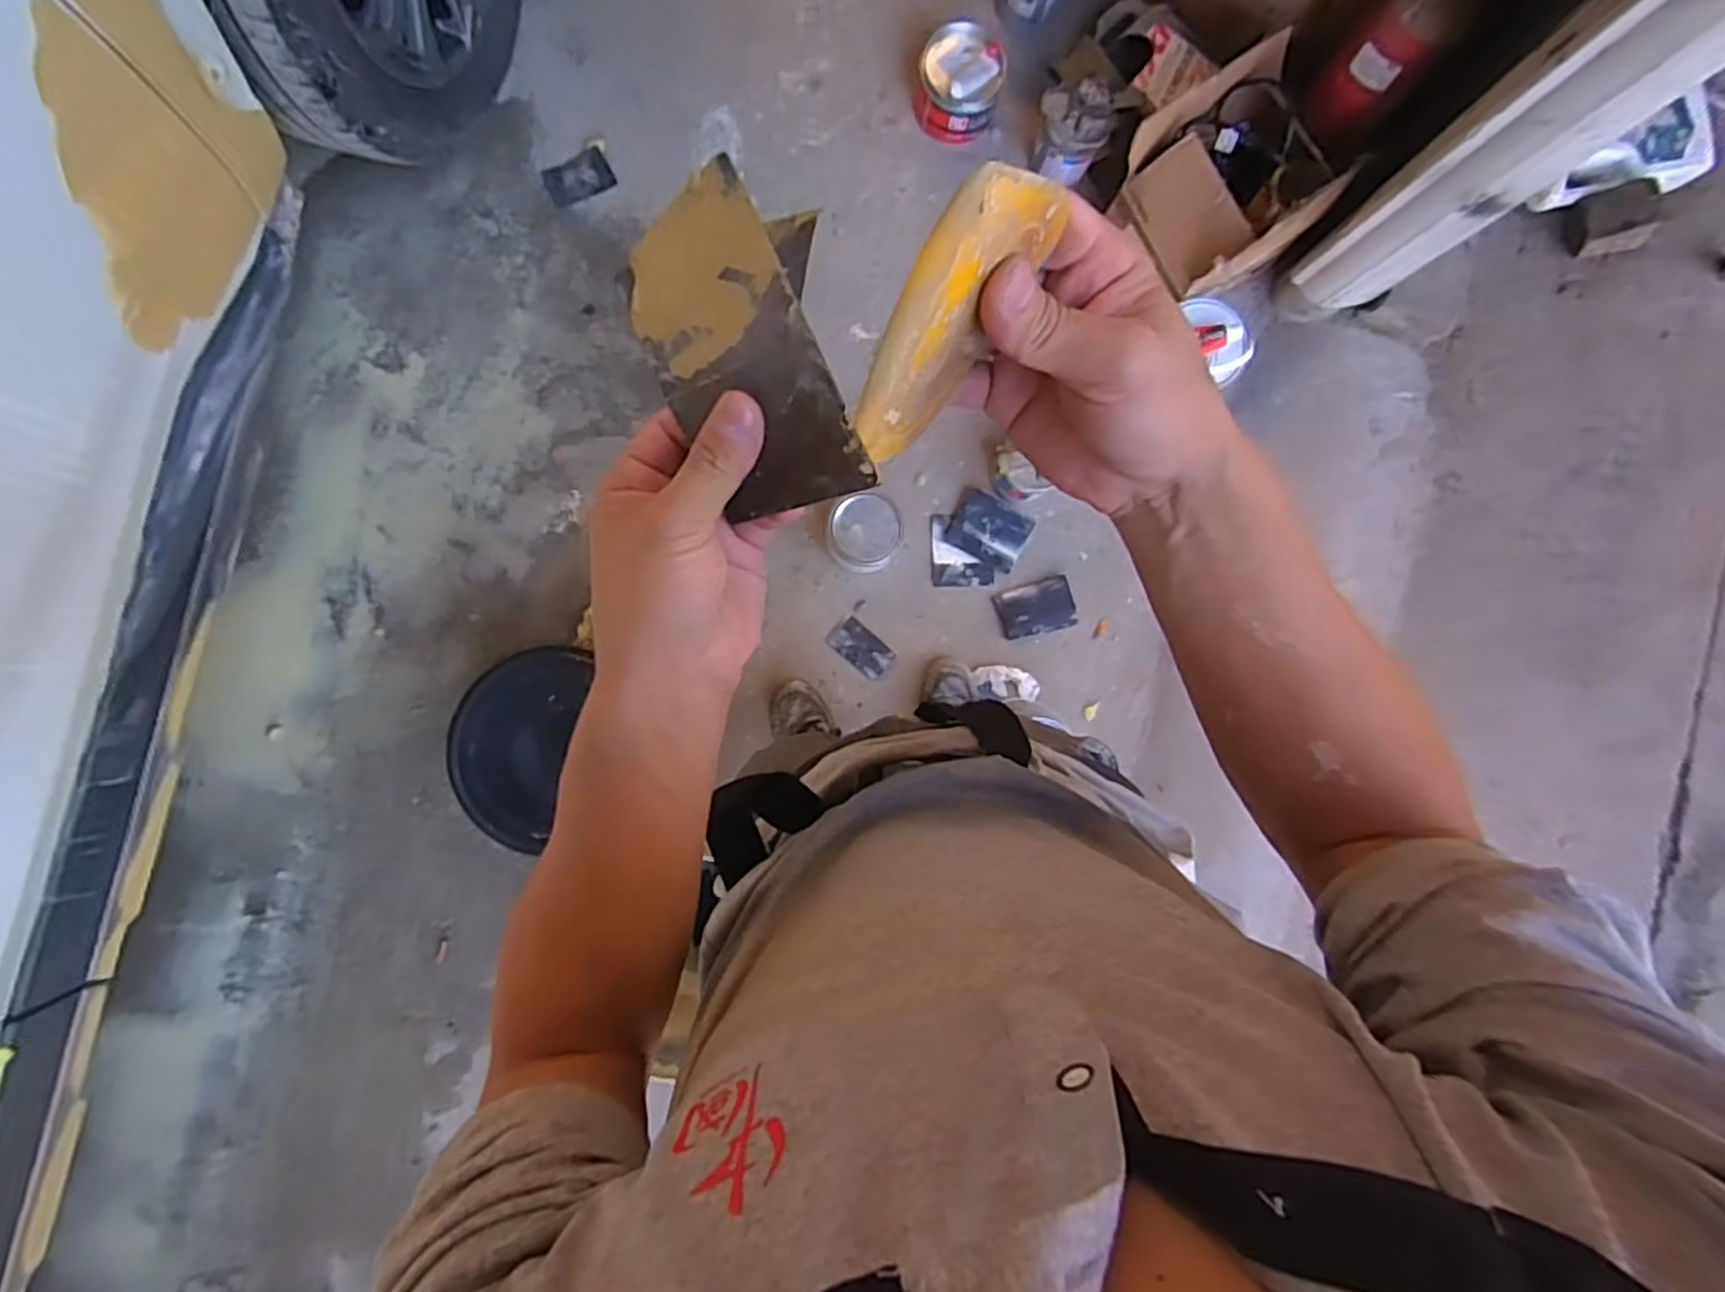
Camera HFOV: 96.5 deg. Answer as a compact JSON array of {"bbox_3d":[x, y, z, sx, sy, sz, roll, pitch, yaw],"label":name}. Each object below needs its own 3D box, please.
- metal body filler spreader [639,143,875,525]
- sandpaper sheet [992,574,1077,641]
[{"bbox_3d":[-0.046,-0.102,0.281,0.070,0.004,0.118,-23,92,37],"label":"metal body filler spreader"},{"bbox_3d":[0.321,-0.069,1.429,0.138,0.006,0.095,-16,86,7],"label":"sandpaper sheet"}]

